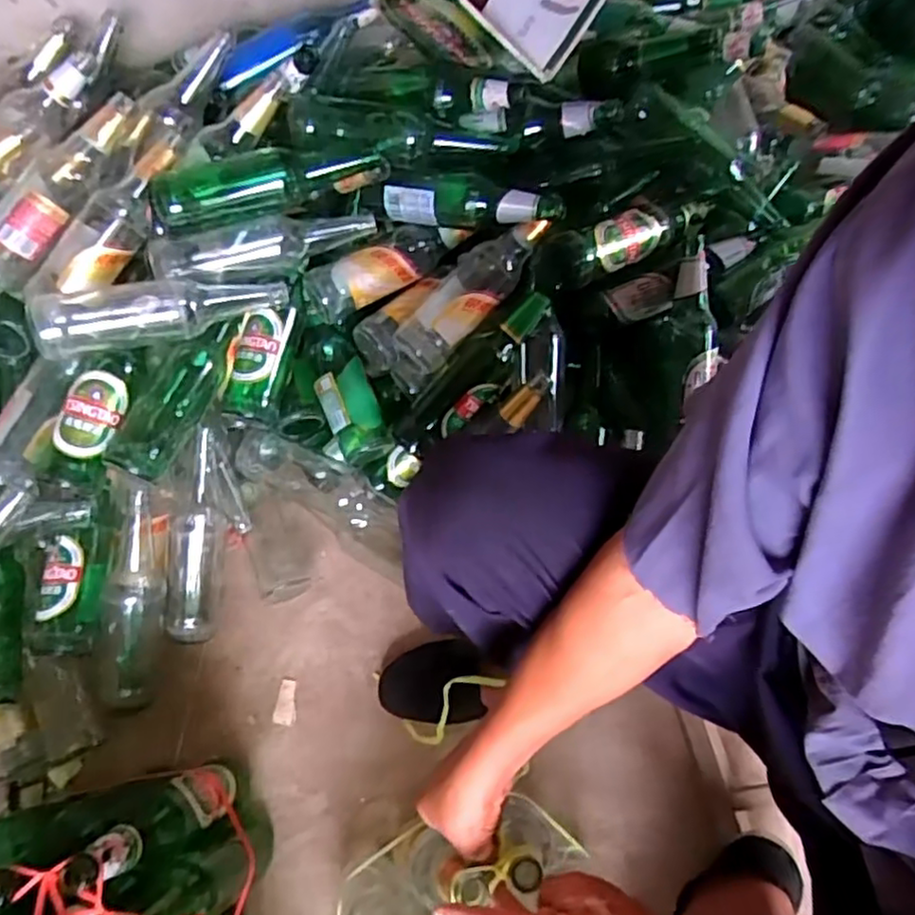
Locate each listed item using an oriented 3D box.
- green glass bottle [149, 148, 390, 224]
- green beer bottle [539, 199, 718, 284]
[{"bbox_3d":[-0.219,-0.322,0.789,0.267,0.058,0.070,-13,68,-5],"label":"green glass bottle"},{"bbox_3d":[0.217,-0.281,0.832,0.279,0.056,0.069,-24,69,-22],"label":"green beer bottle"}]

